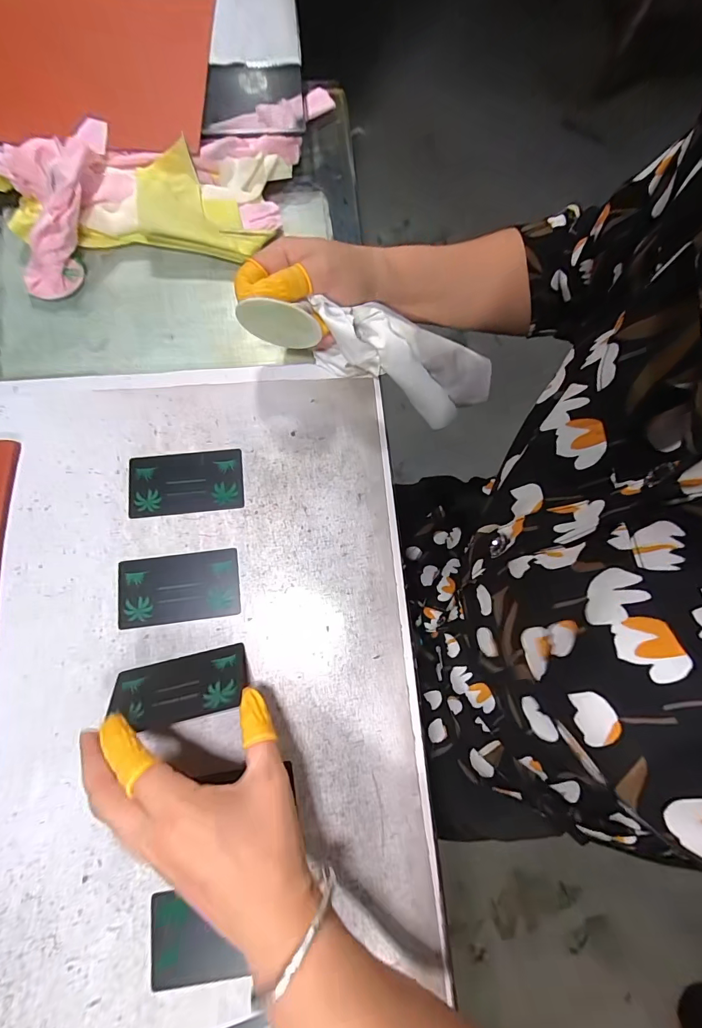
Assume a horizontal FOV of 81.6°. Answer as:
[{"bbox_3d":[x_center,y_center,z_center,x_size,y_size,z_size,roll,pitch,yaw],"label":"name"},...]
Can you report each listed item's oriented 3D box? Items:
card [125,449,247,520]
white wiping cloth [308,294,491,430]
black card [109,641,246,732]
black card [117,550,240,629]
[{"bbox_3d":[-0.128,-0.025,0.316,0.086,0.004,0.049,-5,76,-3],"label":"card"},{"bbox_3d":[0.048,-0.126,0.349,0.183,0.066,0.042,11,72,-34],"label":"white wiping cloth"},{"bbox_3d":[-0.114,0.114,0.267,0.086,0.004,0.048,-12,35,-5],"label":"black card"},{"bbox_3d":[-0.126,0.054,0.297,0.086,0.004,0.048,-7,76,-3],"label":"black card"}]

